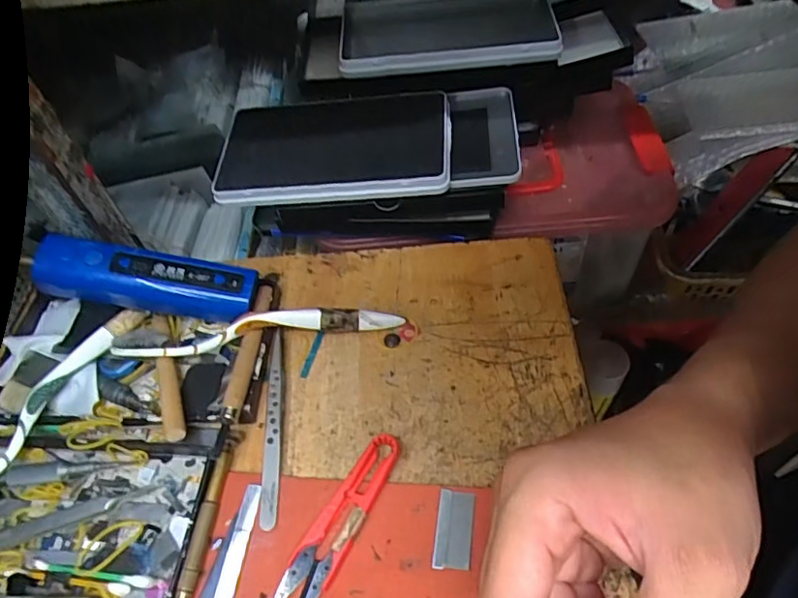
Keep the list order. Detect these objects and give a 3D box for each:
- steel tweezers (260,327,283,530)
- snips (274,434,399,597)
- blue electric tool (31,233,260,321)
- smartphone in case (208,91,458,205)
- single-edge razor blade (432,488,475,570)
[{"bbox_3d":[-0.073,0.071,0.322,0.009,0.013,0.116,-6,52,1],"label":"steel tweezers"},{"bbox_3d":[-0.030,0.114,0.284,0.022,0.011,0.098,24,58,22],"label":"snips"},{"bbox_3d":[-0.155,-0.011,0.346,0.125,0.030,0.028,9,51,-10],"label":"blue electric tool"},{"bbox_3d":[-0.049,-0.118,0.430,0.174,0.016,0.094,-2,61,7],"label":"smartphone in case"},{"bbox_3d":[0.028,0.116,0.281,0.018,0.004,0.038,5,53,9],"label":"single-edge razor blade"}]

